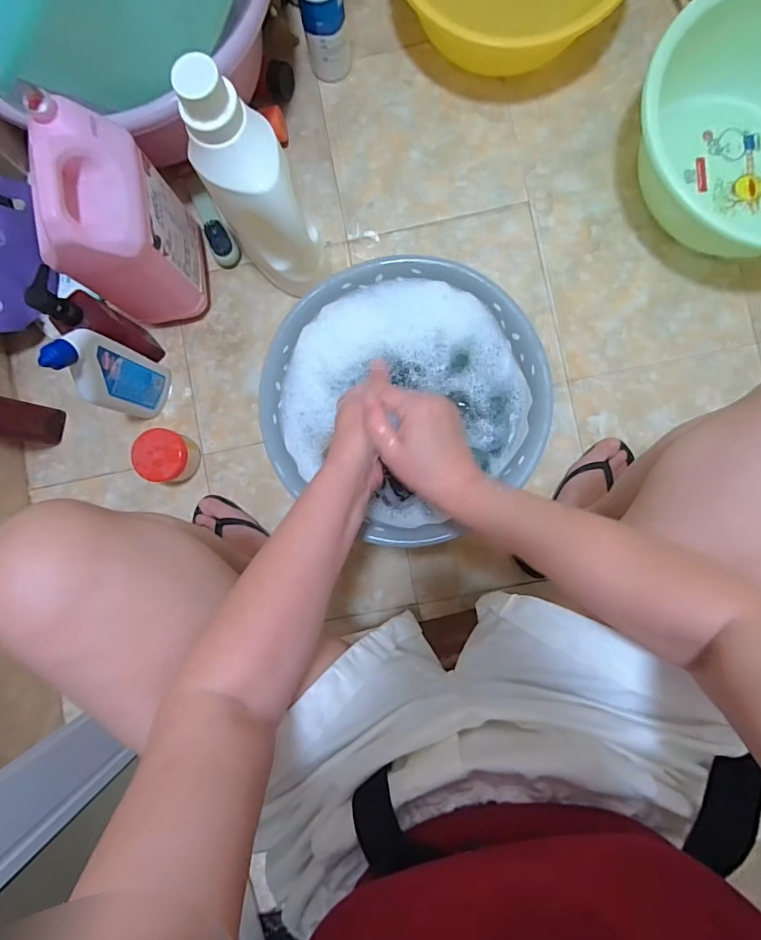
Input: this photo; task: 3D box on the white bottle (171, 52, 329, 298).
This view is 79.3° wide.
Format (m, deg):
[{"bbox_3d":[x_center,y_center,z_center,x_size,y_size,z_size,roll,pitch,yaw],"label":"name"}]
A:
[{"bbox_3d":[-0.134,-0.300,0.532,0.091,0.266,0.116,-32,87,2],"label":"white bottle"}]

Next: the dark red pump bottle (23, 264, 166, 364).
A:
[{"bbox_3d":[-0.344,-0.184,0.573,0.045,0.191,0.056,6,89,3],"label":"dark red pump bottle"}]

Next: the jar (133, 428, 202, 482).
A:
[{"bbox_3d":[-0.294,-0.020,0.633,0.063,0.063,0.065,0,88,3],"label":"jar"}]

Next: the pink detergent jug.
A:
[{"bbox_3d":[-0.301,-0.286,0.551,0.094,0.218,0.153,-3,88,3],"label":"pink detergent jug"}]

